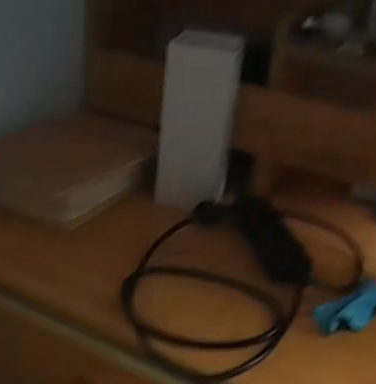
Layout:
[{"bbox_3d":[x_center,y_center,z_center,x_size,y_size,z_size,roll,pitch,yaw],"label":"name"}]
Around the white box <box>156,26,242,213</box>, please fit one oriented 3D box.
[{"bbox_3d":[0.016,-0.103,0.879,0.099,0.227,0.091,9,25,5],"label":"white box"}]

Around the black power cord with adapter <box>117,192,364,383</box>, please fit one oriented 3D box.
[{"bbox_3d":[0.060,0.096,0.753,0.249,0.035,0.375,23,30,32],"label":"black power cord with adapter"}]

